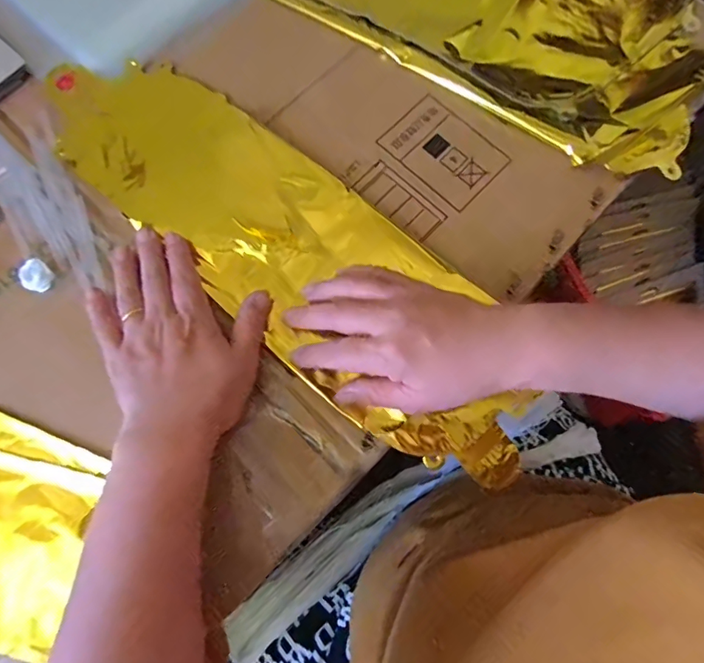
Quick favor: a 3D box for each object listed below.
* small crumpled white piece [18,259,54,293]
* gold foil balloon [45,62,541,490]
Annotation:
[{"bbox_3d":[-0.234,-0.041,0.345,0.023,0.013,0.022,0,75,1],"label":"small crumpled white piece"},{"bbox_3d":[-0.050,-0.073,0.355,0.459,0.015,0.136,42,79,9],"label":"gold foil balloon"}]

